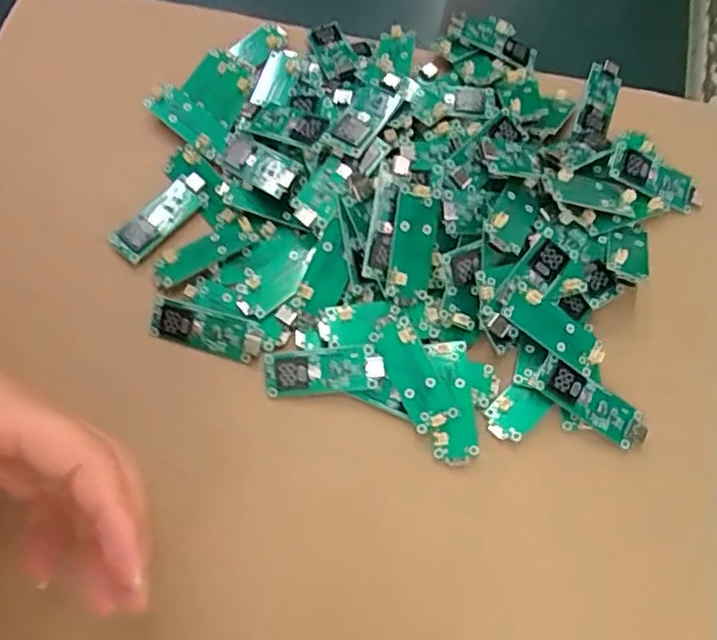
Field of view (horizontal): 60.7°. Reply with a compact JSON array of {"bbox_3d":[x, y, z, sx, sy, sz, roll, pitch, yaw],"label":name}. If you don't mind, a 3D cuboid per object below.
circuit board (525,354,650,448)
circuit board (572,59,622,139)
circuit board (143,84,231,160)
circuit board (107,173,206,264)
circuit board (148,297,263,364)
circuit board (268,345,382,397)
[{"bbox_3d":[0.099,0.035,0.261,0.050,0.011,0.018,31,73,11],"label":"circuit board"},{"bbox_3d":[0.123,-0.112,0.314,0.018,0.009,0.049,20,71,7],"label":"circuit board"},{"bbox_3d":[-0.085,-0.101,0.307,0.050,0.005,0.019,40,75,13],"label":"circuit board"},{"bbox_3d":[-0.094,-0.050,0.293,0.018,0.005,0.051,40,75,13],"label":"circuit board"},{"bbox_3d":[-0.068,0.005,0.272,0.051,0.004,0.019,16,104,6],"label":"circuit board"},{"bbox_3d":[-0.015,0.022,0.263,0.050,0.004,0.019,-5,94,6],"label":"circuit board"}]

